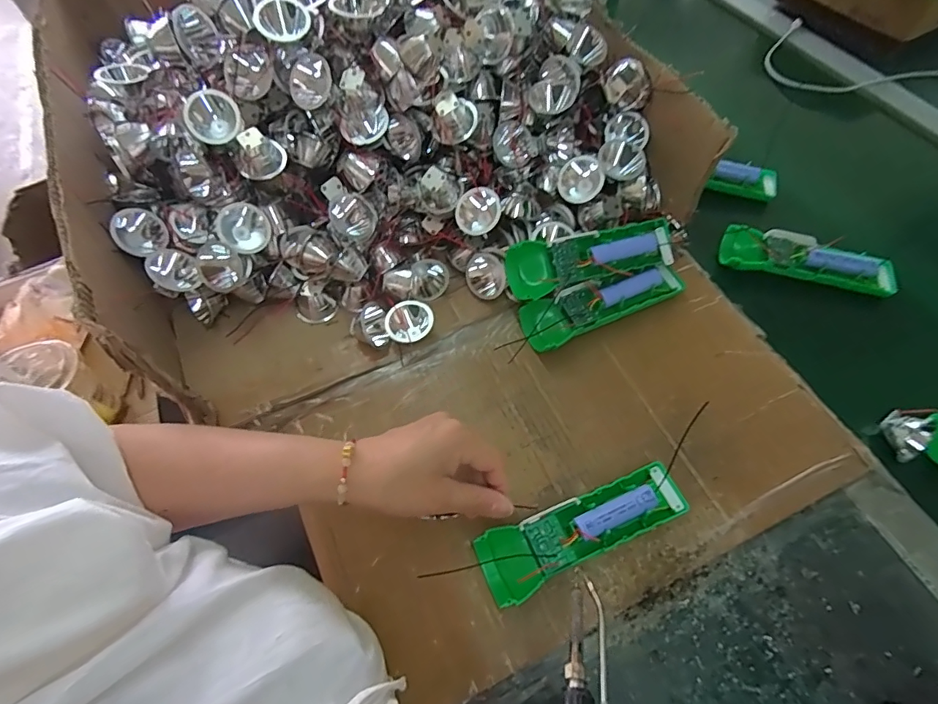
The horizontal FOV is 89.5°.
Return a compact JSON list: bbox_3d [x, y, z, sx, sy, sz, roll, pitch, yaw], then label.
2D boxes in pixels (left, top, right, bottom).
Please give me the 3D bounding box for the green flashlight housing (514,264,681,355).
[{"bbox_3d":[0.125,-0.046,0.452,0.158,0.034,0.046,-23,62,-9],"label":"green flashlight housing"}]

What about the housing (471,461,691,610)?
[{"bbox_3d":[0.084,0.132,0.355,0.158,0.031,0.047,-23,63,-10],"label":"housing"}]

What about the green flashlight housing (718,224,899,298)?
[{"bbox_3d":[0.335,-0.095,0.469,0.154,0.027,0.050,13,63,10],"label":"green flashlight housing"}]

